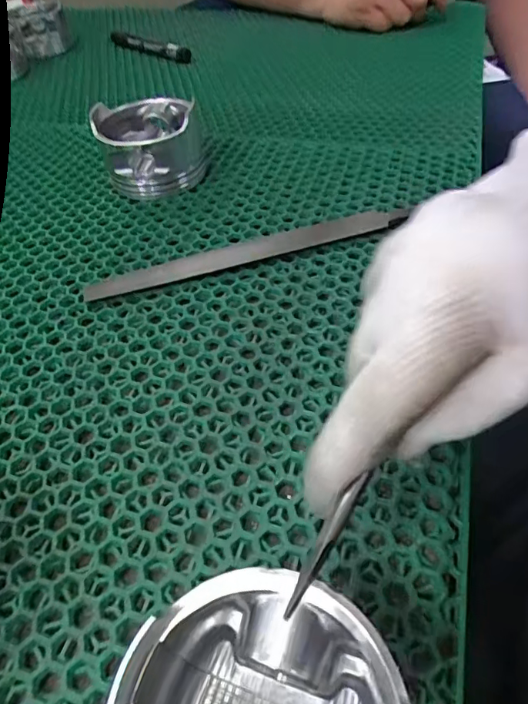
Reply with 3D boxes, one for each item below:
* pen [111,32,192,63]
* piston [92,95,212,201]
[{"bbox_3d":[-0.143,-0.374,0.594,0.143,0.018,0.013,32,60,28],"label":"pen"},{"bbox_3d":[-0.086,-0.162,0.378,0.078,0.057,0.078,-13,50,-5],"label":"piston"}]

